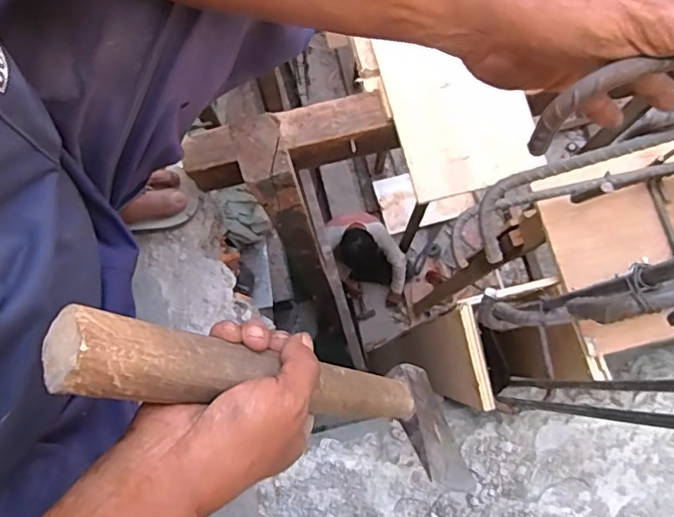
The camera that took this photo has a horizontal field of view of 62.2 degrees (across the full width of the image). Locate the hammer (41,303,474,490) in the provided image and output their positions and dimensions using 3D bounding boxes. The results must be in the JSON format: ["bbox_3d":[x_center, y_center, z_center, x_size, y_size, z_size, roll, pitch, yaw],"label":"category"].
[{"bbox_3d":[-0.011,0.092,0.362,0.065,0.332,0.070,7,76,44],"label":"hammer"}]

